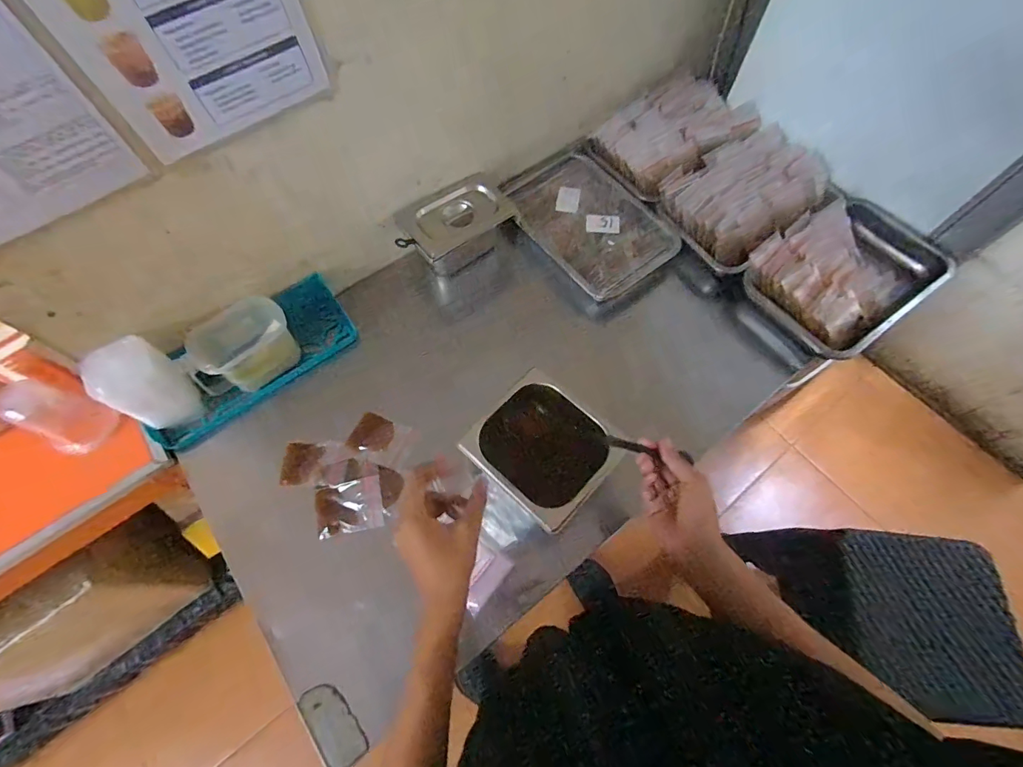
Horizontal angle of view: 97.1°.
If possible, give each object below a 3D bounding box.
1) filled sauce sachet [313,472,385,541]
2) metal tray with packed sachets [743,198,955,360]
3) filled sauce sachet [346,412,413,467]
[{"bbox_3d":[-0.228,0.173,0.635,0.095,0.019,0.070,-10,66,-5],"label":"filled sauce sachet"},{"bbox_3d":[0.564,-0.187,0.753,0.297,0.074,0.218,-30,69,-13],"label":"metal tray with packed sachets"},{"bbox_3d":[-0.201,0.085,0.691,0.081,0.019,0.067,17,66,7],"label":"filled sauce sachet"}]

